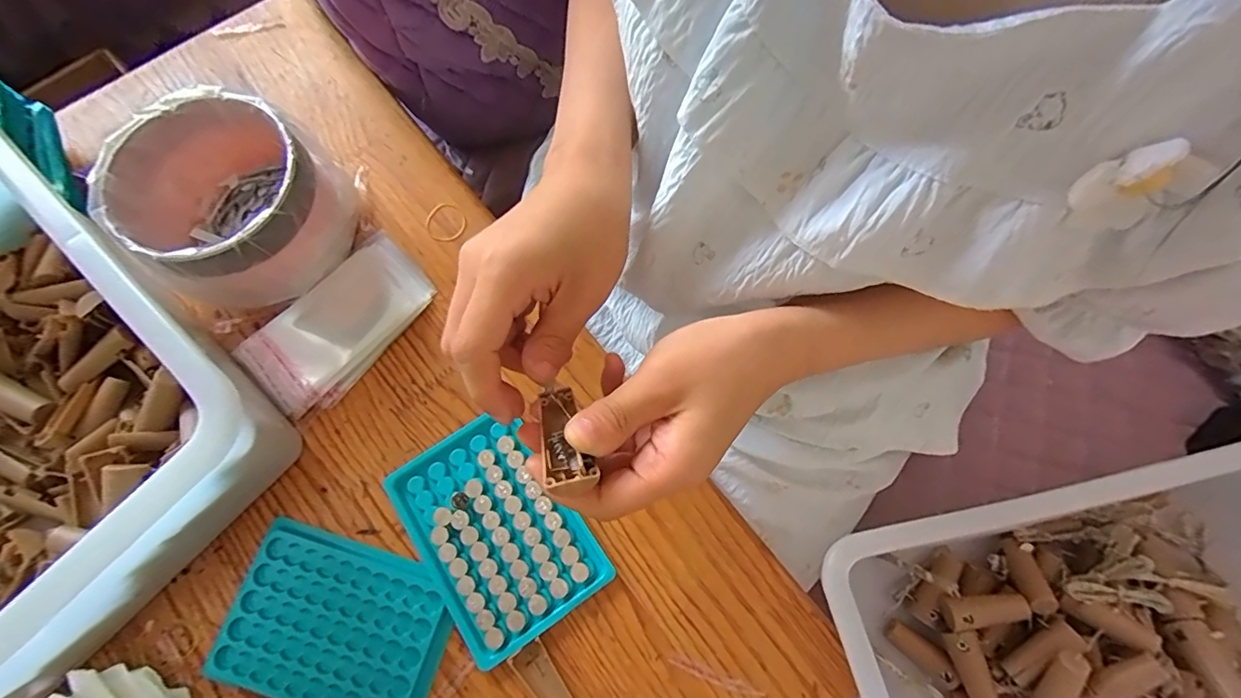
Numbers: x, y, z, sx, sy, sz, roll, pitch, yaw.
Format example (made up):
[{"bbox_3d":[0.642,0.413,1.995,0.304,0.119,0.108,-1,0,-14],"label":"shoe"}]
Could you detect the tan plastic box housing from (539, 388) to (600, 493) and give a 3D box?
[{"bbox_3d":[-0.024,0.038,0.219,0.019,0.012,0.050,-16,39,-4],"label":"tan plastic box housing"}]

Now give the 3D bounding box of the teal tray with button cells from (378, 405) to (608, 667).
[{"bbox_3d":[-0.080,0.114,0.330,0.093,0.011,0.131,-34,76,-9],"label":"teal tray with button cells"}]

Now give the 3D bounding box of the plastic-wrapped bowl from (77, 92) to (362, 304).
[{"bbox_3d":[-0.250,-0.093,0.349,0.112,0.088,0.113,0,73,1],"label":"plastic-wrapped bowl"}]

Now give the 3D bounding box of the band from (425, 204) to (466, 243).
[{"bbox_3d":[-0.133,-0.096,0.395,0.031,0.004,0.031,0,73,1],"label":"band"}]

